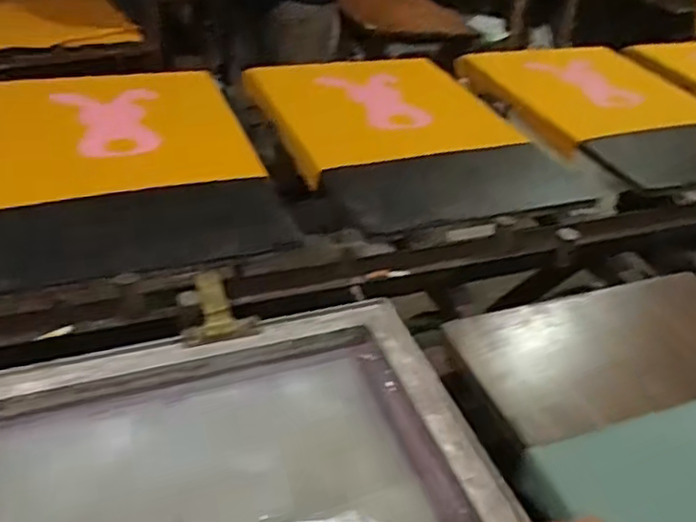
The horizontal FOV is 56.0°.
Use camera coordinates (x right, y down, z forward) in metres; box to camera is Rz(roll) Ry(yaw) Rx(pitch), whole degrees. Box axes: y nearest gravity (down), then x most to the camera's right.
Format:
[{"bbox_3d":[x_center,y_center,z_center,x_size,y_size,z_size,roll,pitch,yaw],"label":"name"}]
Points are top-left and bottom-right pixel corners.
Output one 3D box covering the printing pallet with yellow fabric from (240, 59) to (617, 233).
[{"bbox_3d":[0.103,-0.238,1.177,0.439,0.056,0.598,-12,41,-21],"label":"printing pallet with yellow fabric"}]

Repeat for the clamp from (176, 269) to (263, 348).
[{"bbox_3d":[-0.136,0.049,0.687,0.076,0.025,0.091,-6,38,-16],"label":"clamp"}]

